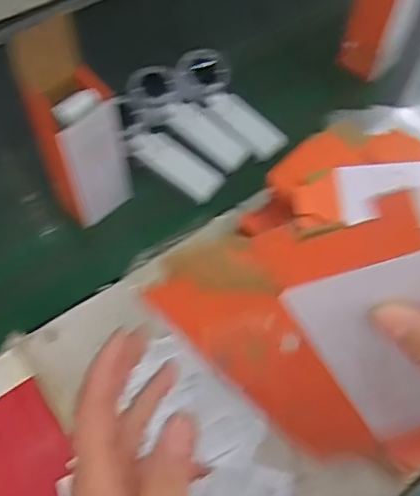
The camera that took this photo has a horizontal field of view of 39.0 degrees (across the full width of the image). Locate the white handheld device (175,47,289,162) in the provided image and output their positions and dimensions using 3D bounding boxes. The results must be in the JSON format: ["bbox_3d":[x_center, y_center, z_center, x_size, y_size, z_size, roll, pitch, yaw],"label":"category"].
[{"bbox_3d":[0.023,-0.179,0.735,0.072,0.060,0.163,-39,69,-21],"label":"white handheld device"}]

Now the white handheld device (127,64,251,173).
[{"bbox_3d":[-0.027,-0.160,0.739,0.174,0.027,0.067,40,66,4],"label":"white handheld device"}]

